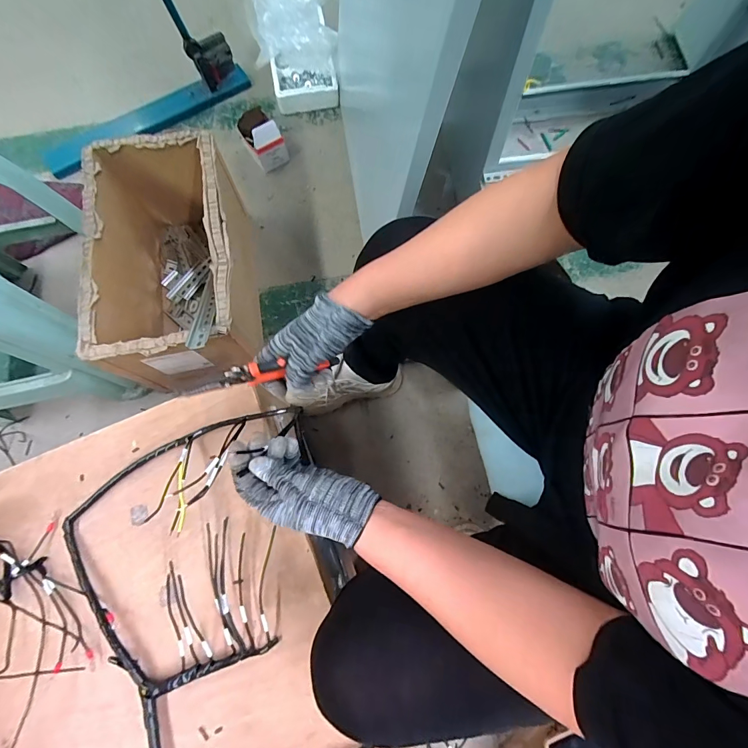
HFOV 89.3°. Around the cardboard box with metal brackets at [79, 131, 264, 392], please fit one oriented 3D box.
[{"bbox_3d":[-0.392,-0.214,0.799,0.242,0.268,0.439,-10,74,-2],"label":"cardboard box with metal brackets"}]

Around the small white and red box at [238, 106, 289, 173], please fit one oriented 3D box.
[{"bbox_3d":[-0.290,-0.617,0.991,0.091,0.093,0.117,-31,76,-8],"label":"small white and red box"}]

